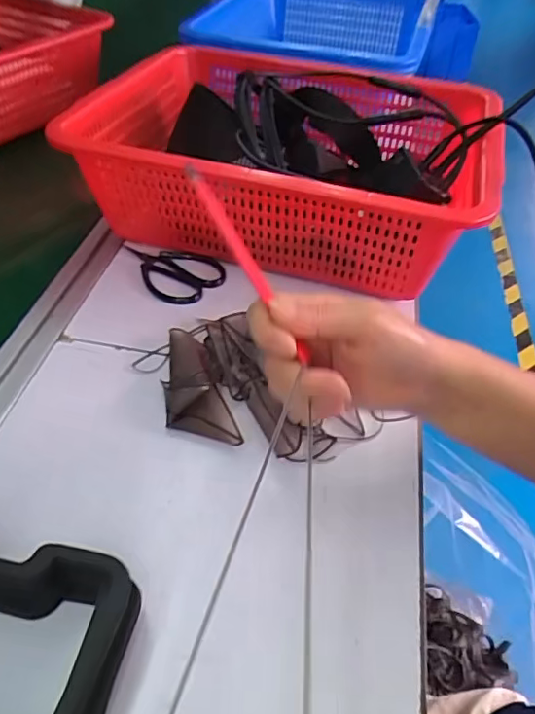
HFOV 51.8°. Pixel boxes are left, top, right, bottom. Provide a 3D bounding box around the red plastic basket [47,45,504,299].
[{"bbox_3d":[0.022,-0.203,0.559,0.360,0.113,0.292,14,45,10],"label":"red plastic basket"}]

